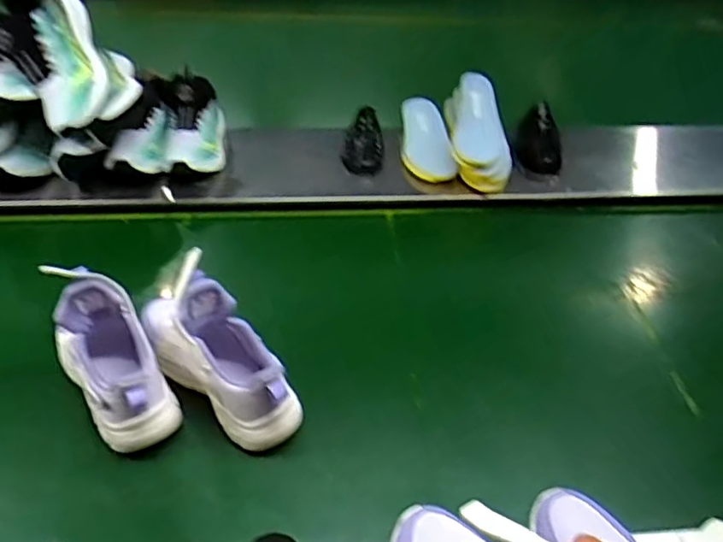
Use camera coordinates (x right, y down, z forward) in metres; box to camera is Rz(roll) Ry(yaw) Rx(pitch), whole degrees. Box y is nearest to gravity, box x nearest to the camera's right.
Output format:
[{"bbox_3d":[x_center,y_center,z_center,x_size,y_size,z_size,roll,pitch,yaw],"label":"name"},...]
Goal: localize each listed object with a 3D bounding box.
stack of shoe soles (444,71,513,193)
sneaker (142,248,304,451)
[{"bbox_3d":[0.214,-0.263,1.062,0.111,0.065,0.253,-2,61,-5],"label":"stack of shoe soles"},{"bbox_3d":[-0.174,0.080,0.646,0.243,0.140,0.077,31,50,27],"label":"sneaker"}]

